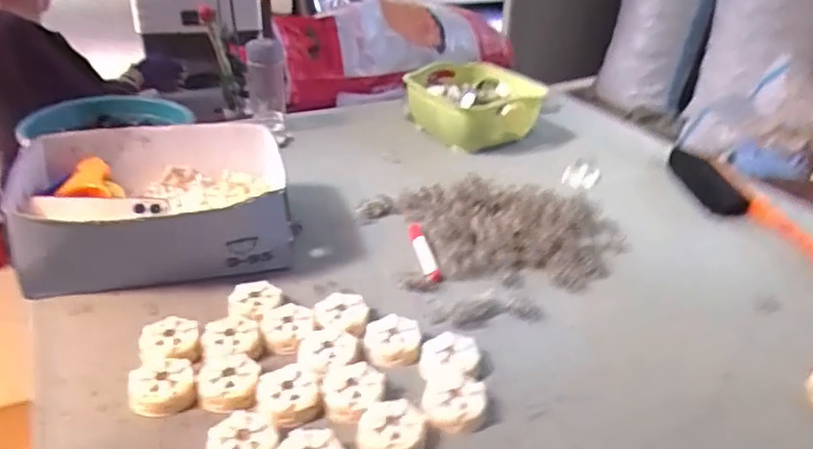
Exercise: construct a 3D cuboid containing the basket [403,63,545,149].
[{"bbox_3d":[0.125,-0.254,1.327,0.256,0.107,0.263,-9,32,-23],"label":"basket"}]

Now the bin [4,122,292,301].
[{"bbox_3d":[-0.337,-0.036,0.872,0.324,0.110,0.296,-5,31,-17],"label":"bin"}]

